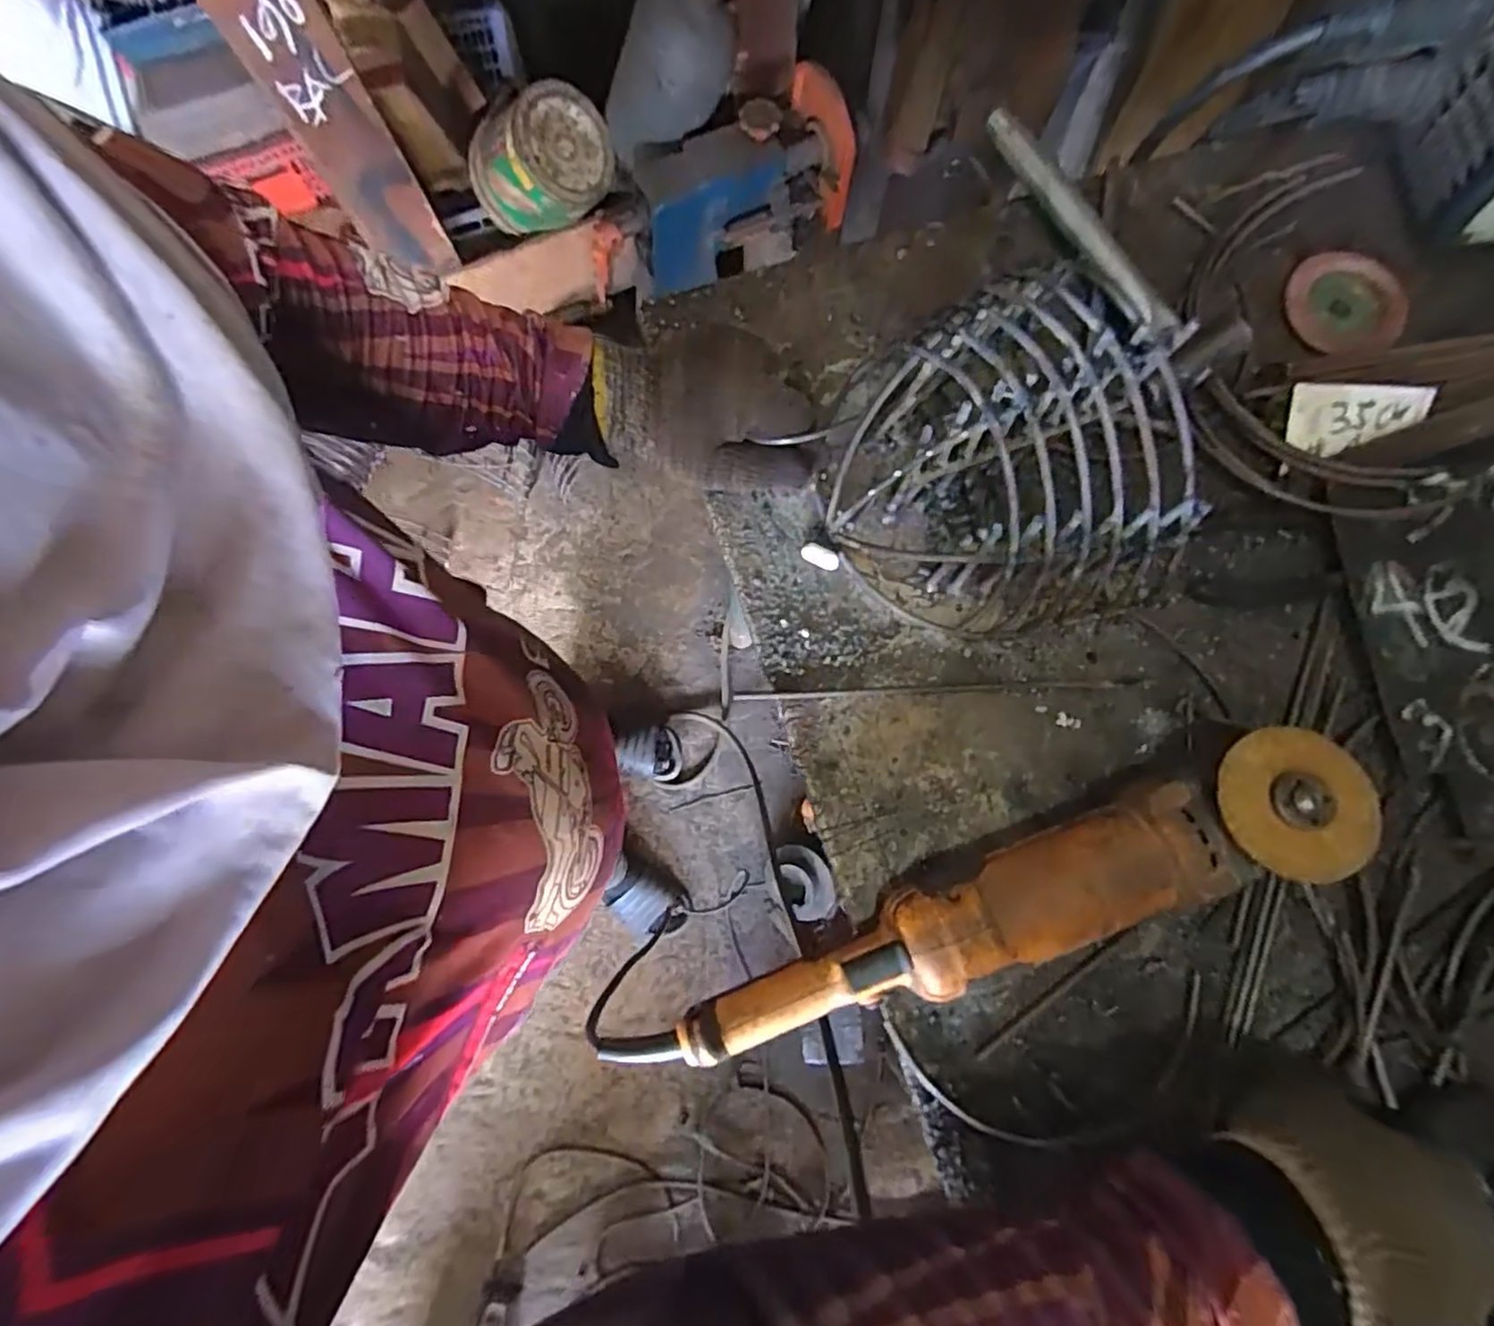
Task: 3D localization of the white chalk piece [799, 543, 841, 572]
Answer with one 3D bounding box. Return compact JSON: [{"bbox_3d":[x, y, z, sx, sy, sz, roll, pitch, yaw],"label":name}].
[{"bbox_3d":[0.049,-0.071,0.451,0.026,0.008,0.012,24,80,5],"label":"white chalk piece"}]

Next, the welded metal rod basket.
[{"bbox_3d":[0.177,-0.126,0.419,0.221,0.117,0.210,22,80,5],"label":"welded metal rod basket"}]

